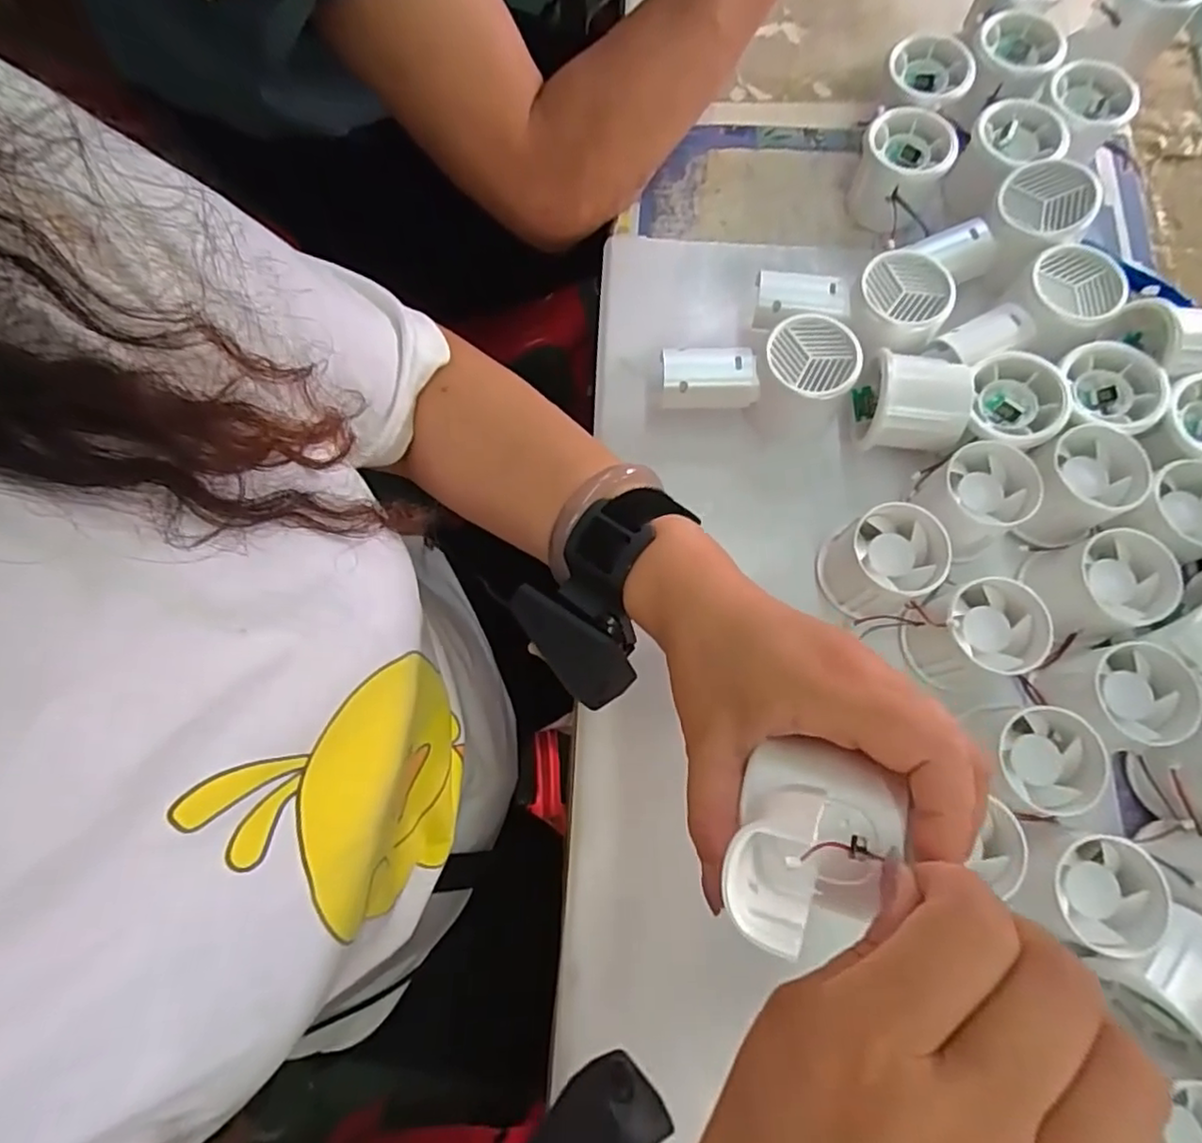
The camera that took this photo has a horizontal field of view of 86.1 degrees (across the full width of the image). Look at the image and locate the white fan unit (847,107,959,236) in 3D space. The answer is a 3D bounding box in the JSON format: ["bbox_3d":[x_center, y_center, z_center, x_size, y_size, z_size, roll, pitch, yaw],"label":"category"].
[{"bbox_3d":[0.203,-0.268,0.433,0.059,0.045,0.060,0,74,2],"label":"white fan unit"}]

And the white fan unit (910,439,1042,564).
[{"bbox_3d":[0.211,-0.041,0.364,0.056,0.040,0.052,0,74,2],"label":"white fan unit"}]

